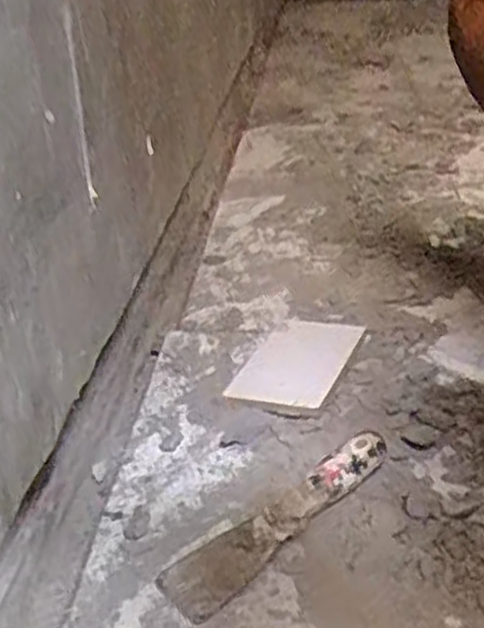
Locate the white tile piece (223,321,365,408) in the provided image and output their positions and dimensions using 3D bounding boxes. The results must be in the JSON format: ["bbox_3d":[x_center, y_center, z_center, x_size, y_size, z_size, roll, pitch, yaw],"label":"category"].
[{"bbox_3d":[0.052,0.042,0.715,0.086,0.014,0.140,10,32,21],"label":"white tile piece"}]

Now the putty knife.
[{"bbox_3d":[0.025,0.133,0.533,0.184,0.033,0.045,-26,37,-34],"label":"putty knife"}]

